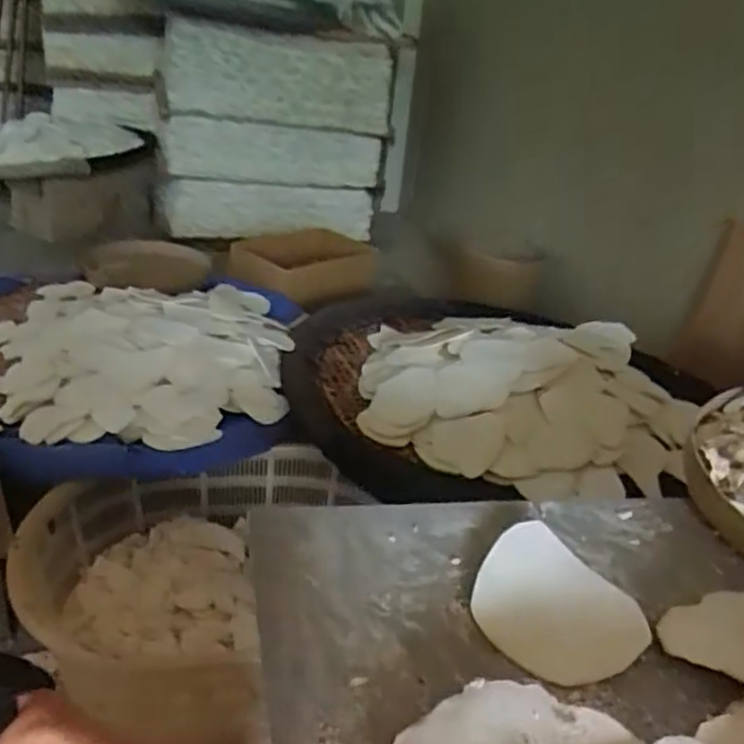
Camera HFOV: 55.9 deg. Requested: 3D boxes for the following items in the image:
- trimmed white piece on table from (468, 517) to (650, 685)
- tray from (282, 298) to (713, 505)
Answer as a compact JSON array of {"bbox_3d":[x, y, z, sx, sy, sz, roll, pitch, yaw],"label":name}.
[{"bbox_3d":[0.143,0.180,0.543,0.127,0.024,0.118,5,27,-2],"label":"trimmed white piece on table"},{"bbox_3d":[0.249,-0.030,1.470,0.815,0.162,0.764,5,27,-2],"label":"tray"}]

